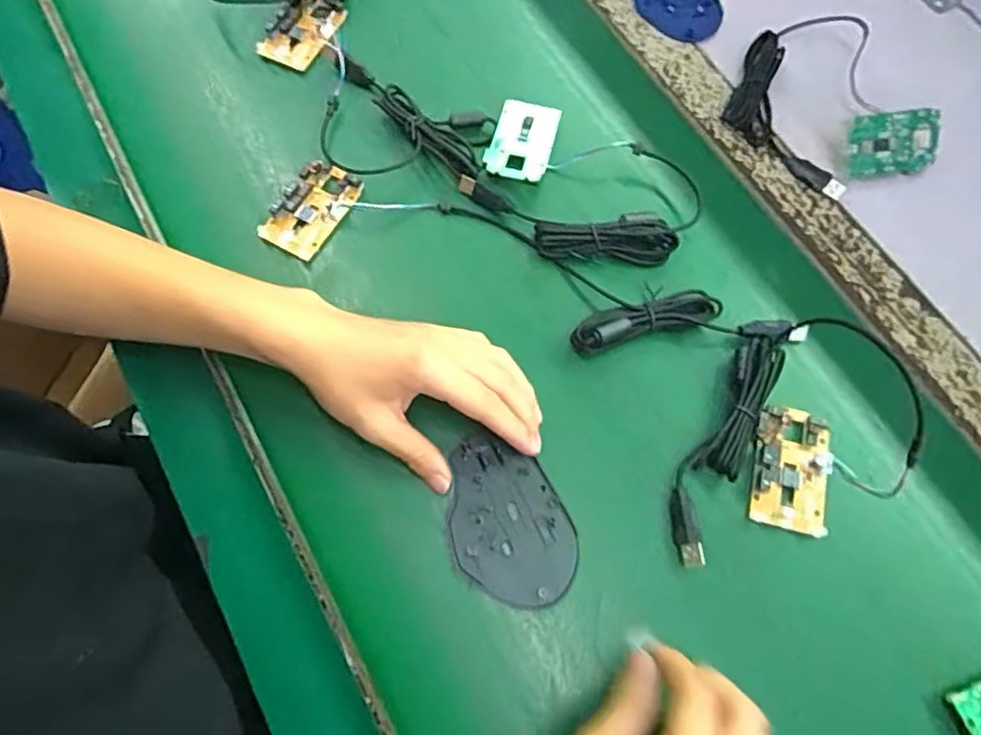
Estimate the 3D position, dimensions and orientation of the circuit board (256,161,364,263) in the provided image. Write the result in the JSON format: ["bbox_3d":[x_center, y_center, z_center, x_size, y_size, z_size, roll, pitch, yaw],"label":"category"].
[{"bbox_3d":[-0.132,-0.118,0.454,0.048,0.008,0.077,27,71,9],"label":"circuit board"}]

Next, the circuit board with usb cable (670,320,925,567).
[{"bbox_3d":[0.194,0.042,0.401,0.203,0.023,0.119,-25,72,-10],"label":"circuit board with usb cable"}]

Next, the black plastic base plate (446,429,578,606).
[{"bbox_3d":[0.009,0.095,0.385,0.071,0.007,0.106,-25,72,-10],"label":"black plastic base plate"}]

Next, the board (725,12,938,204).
[{"bbox_3d":[0.282,-0.219,0.493,0.162,0.035,0.157,41,74,13],"label":"board"}]

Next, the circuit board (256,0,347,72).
[{"bbox_3d":[-0.161,-0.284,0.521,0.052,0.009,0.068,22,70,7],"label":"circuit board"}]

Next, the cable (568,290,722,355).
[{"bbox_3d":[0.106,-0.034,0.423,0.103,0.028,0.028,-16,70,-7],"label":"cable"}]

